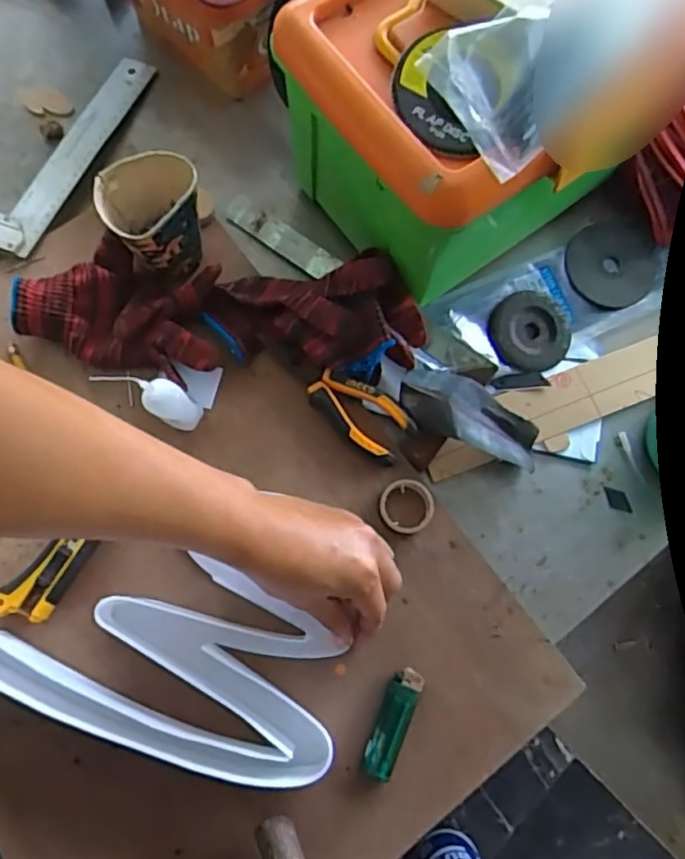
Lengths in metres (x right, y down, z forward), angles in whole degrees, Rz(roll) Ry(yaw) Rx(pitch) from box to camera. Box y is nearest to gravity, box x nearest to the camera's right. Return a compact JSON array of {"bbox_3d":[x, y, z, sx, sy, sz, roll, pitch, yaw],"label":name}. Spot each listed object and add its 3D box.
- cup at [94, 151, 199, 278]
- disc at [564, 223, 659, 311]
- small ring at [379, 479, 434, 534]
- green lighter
[{"bbox_3d":[-0.156,-0.176,0.536,0.079,0.085,0.069,-19,77,-6],"label":"cup"},{"bbox_3d":[0.260,-0.159,0.611,0.085,0.006,0.086,0,76,-1],"label":"disc"},{"bbox_3d":[0.054,0.064,0.525,0.046,0.015,0.045,0,76,-1],"label":"small ring"},{"bbox_3d":[0.038,0.226,0.482,0.024,0.010,0.082,23,77,5],"label":"green lighter"}]

